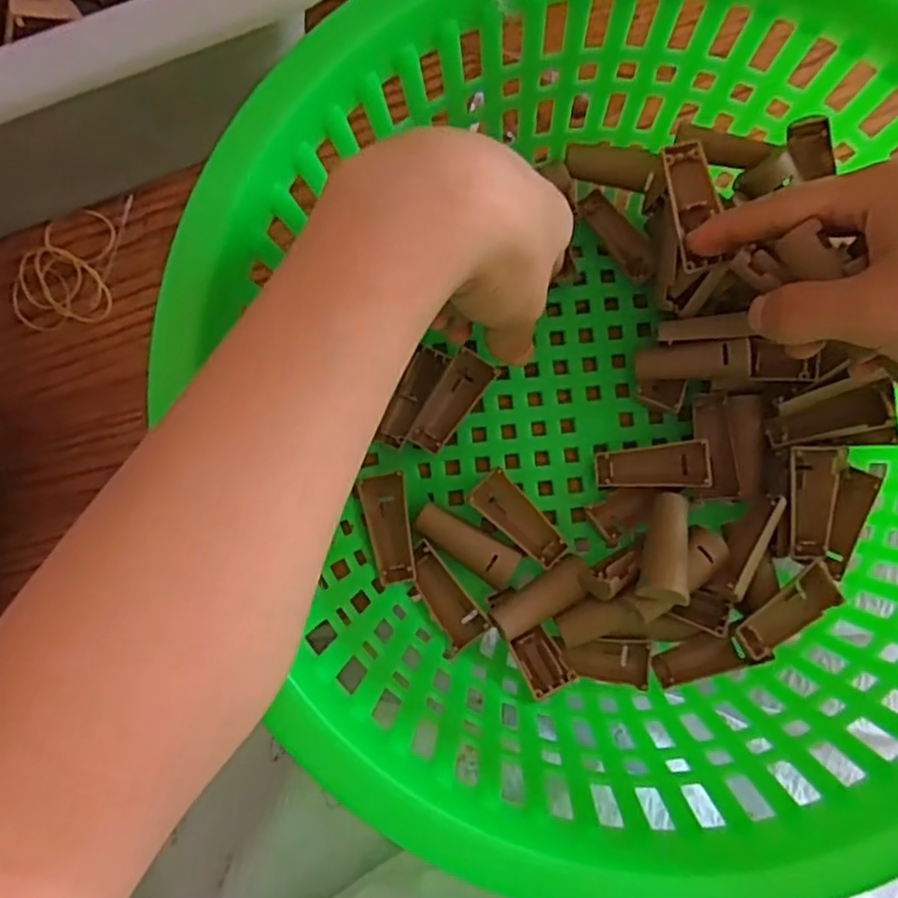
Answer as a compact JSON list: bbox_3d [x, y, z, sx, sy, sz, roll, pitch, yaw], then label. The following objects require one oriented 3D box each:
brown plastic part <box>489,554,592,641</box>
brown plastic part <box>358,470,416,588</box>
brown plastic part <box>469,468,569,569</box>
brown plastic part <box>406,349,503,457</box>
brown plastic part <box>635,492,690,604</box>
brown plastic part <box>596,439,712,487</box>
[{"bbox_3d":[0.042,0.066,0.323,0.048,0.012,0.019,-36,88,-8],"label":"brown plastic part"},{"bbox_3d":[-0.026,0.036,0.328,0.020,0.012,0.049,-12,85,-6],"label":"brown plastic part"},{"bbox_3d":[0.032,0.033,0.334,0.019,0.010,0.049,-43,89,-8],"label":"brown plastic part"},{"bbox_3d":[0.002,-0.021,0.338,0.020,0.011,0.049,32,82,-1],"label":"brown plastic part"},{"bbox_3d":[0.095,0.042,0.311,0.019,0.011,0.051,20,55,-3],"label":"brown plastic part"},{"bbox_3d":[0.093,0.008,0.331,0.050,0.011,0.020,-4,84,11],"label":"brown plastic part"}]

